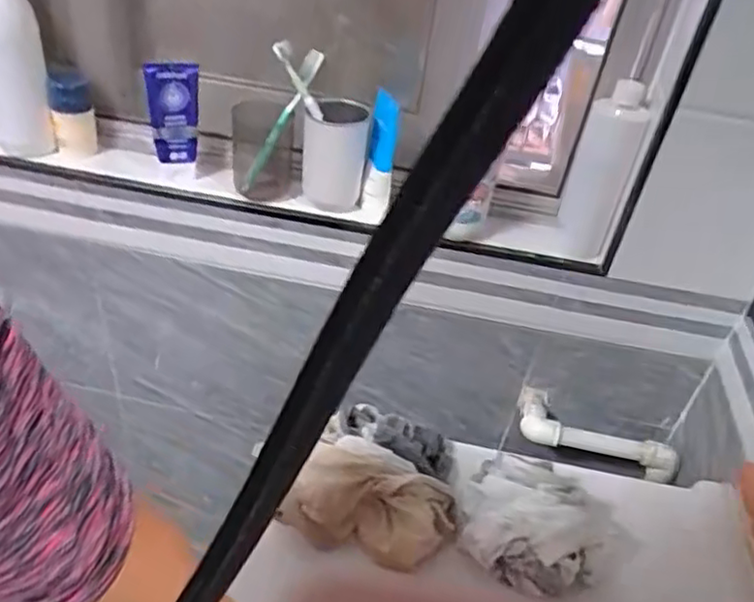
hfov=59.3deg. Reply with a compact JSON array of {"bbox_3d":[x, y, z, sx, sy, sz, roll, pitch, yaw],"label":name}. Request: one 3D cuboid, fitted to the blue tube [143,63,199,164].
[{"bbox_3d":[-0.248,-0.230,0.811,0.059,0.117,0.030,-1,40,-11],"label":"blue tube"}]

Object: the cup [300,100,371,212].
[{"bbox_3d":[-0.055,-0.184,0.847,0.078,0.127,0.092,4,40,-5],"label":"cup"}]

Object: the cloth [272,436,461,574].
[{"bbox_3d":[-0.007,0.204,0.671,0.179,0.068,0.091,16,40,9],"label":"cloth"}]

